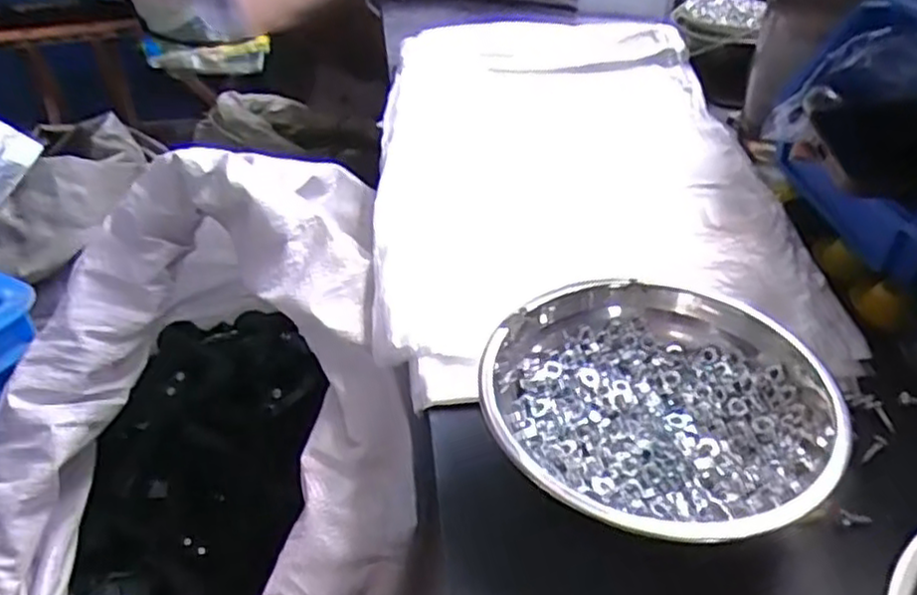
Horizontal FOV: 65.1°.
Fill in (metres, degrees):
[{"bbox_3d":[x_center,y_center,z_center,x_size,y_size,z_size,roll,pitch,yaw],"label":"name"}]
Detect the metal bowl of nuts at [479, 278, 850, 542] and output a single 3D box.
[{"bbox_3d":[0.095,0.059,0.360,0.163,0.069,0.156,-1,38,0],"label":"metal bowl of nuts"}]

